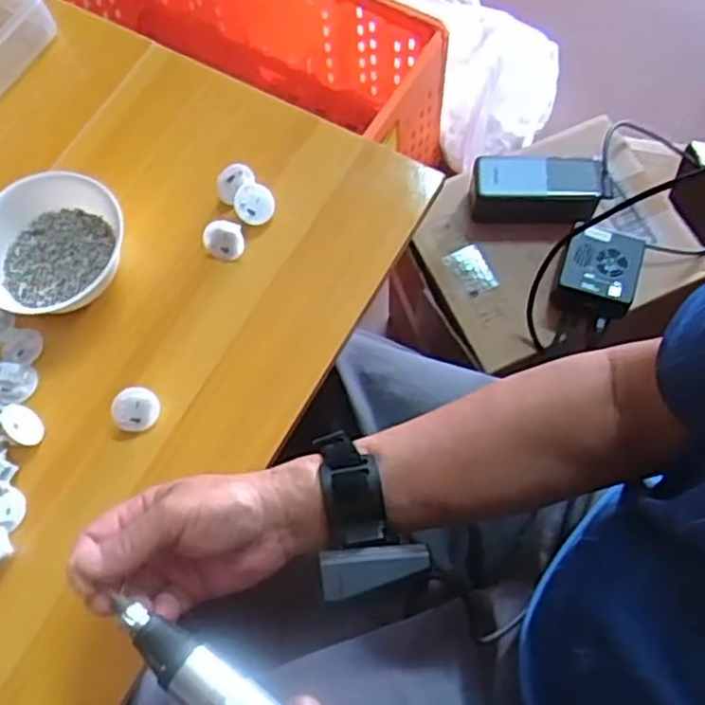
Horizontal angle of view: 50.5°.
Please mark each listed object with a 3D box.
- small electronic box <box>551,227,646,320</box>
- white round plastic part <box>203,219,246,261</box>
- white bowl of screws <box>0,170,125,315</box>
[{"bbox_3d":[0.251,-0.087,0.763,0.077,0.050,0.080,14,70,8],"label":"small electronic box"},{"bbox_3d":[-0.104,-0.092,0.606,0.033,0.032,0.013,12,29,-1],"label":"white round plastic part"},{"bbox_3d":[-0.238,-0.081,0.594,0.120,0.055,0.112,-39,72,-12],"label":"white bowl of screws"}]

